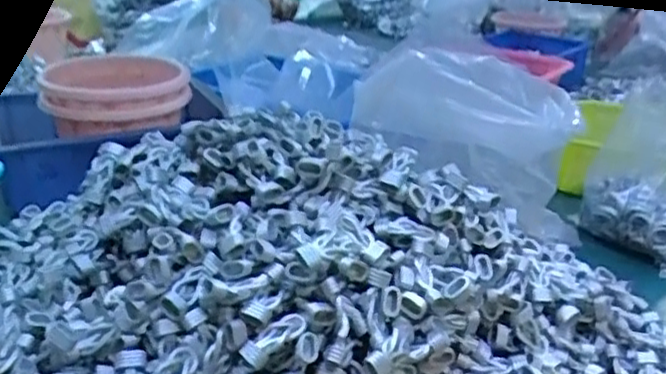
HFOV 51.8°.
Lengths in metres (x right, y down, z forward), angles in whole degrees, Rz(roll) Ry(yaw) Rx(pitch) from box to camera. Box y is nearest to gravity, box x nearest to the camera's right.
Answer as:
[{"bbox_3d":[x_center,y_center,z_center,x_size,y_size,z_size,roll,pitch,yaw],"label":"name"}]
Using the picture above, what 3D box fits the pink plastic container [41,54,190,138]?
[{"bbox_3d":[-0.225,-0.097,0.721,0.143,0.063,0.128,0,23,-8],"label":"pink plastic container"}]

